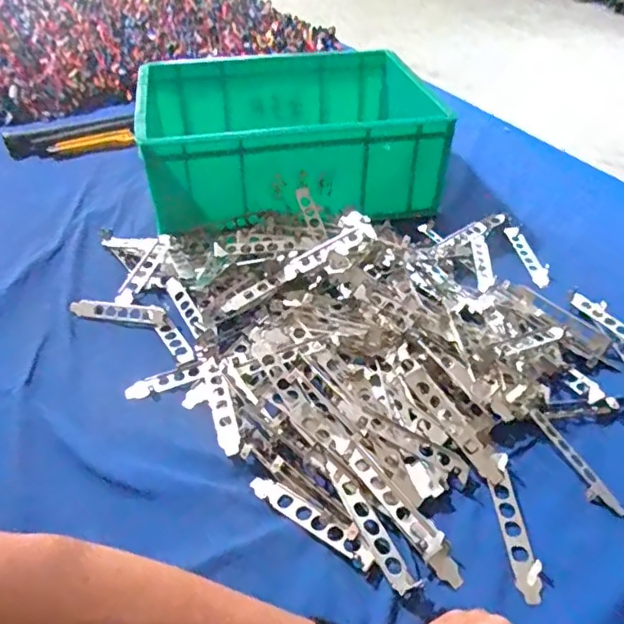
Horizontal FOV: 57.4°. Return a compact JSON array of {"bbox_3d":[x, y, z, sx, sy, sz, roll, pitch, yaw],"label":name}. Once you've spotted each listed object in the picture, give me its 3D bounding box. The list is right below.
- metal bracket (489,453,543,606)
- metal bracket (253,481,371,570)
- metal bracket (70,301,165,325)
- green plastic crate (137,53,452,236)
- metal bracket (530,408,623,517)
[{"bbox_3d":[0.157,0.164,0.445,0.020,0.006,0.119,-1,40,-1],"label":"metal bracket"},{"bbox_3d":[-0.001,0.161,0.448,0.116,0.011,0.021,26,46,28],"label":"metal bracket"},{"bbox_3d":[-0.220,-0.001,0.644,0.118,0.012,0.020,9,40,10],"label":"metal bracket"},{"bbox_3d":[-0.038,-0.268,0.849,0.400,0.126,0.318,-6,40,-7],"label":"green plastic crate"},{"bbox_3d":[0.221,0.125,0.482,0.019,0.009,0.105,-14,42,-16],"label":"metal bracket"}]

